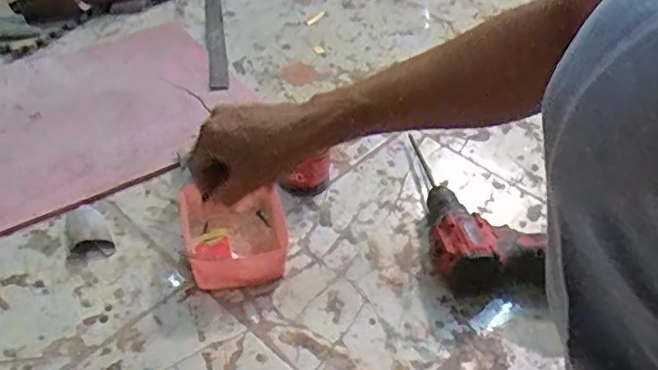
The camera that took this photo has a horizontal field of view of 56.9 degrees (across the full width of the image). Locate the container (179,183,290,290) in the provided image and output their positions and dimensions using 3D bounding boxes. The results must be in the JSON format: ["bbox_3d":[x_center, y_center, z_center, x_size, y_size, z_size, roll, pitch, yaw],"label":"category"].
[{"bbox_3d":[-0.106,0.049,0.698,0.114,0.042,0.139,-10,44,-14],"label":"container"}]

